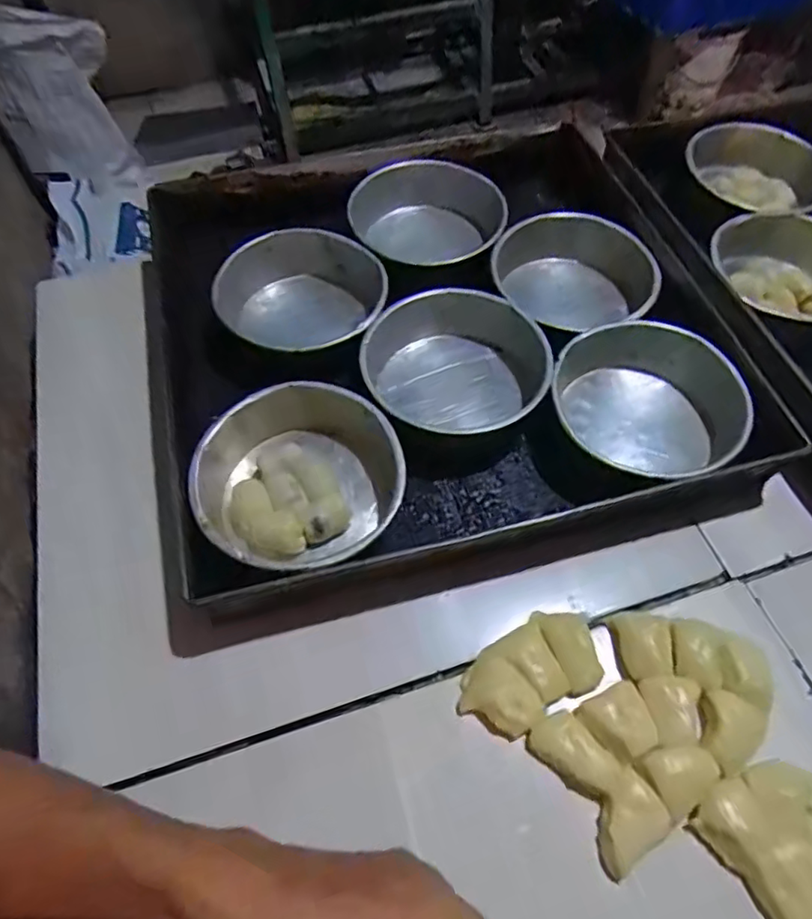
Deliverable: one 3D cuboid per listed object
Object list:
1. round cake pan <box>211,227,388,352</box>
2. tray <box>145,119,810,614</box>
[{"bbox_3d":[-0.098,-0.150,0.567,0.160,0.046,0.158,-11,59,-5],"label":"round cake pan"},{"bbox_3d":[0.027,-0.123,0.558,0.462,0.082,0.455,-13,59,-8],"label":"tray"}]

